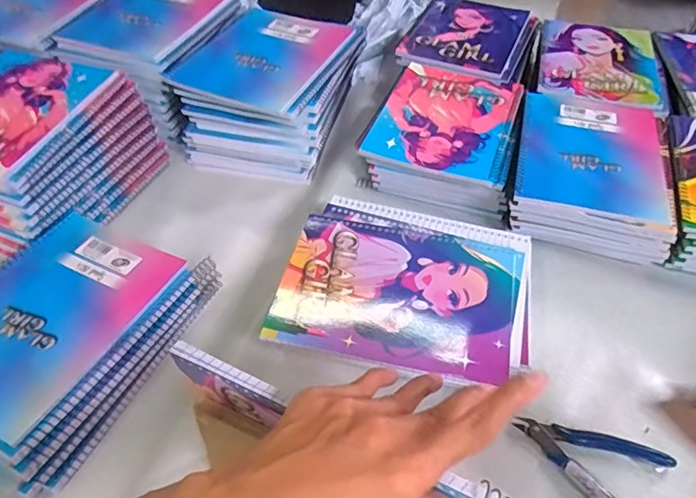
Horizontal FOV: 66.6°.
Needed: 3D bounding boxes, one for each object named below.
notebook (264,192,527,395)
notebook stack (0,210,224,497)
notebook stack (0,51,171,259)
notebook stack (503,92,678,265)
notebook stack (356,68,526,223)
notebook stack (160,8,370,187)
[{"bbox_3d":[0.053,0.029,0.462,0.207,0.016,0.178,12,50,12],"label":"notebook"},{"bbox_3d":[-0.254,0.074,0.459,0.176,0.056,0.244,19,49,15],"label":"notebook stack"},{"bbox_3d":[-0.349,-0.113,0.586,0.205,0.107,0.212,16,49,12],"label":"notebook stack"},{"bbox_3d":[0.266,-0.092,0.596,0.160,0.053,0.207,12,48,9],"label":"notebook stack"},{"bbox_3d":[0.121,-0.133,0.643,0.169,0.067,0.200,16,49,13],"label":"notebook stack"},{"bbox_3d":[-0.097,-0.199,0.669,0.184,0.110,0.206,16,49,13],"label":"notebook stack"}]

